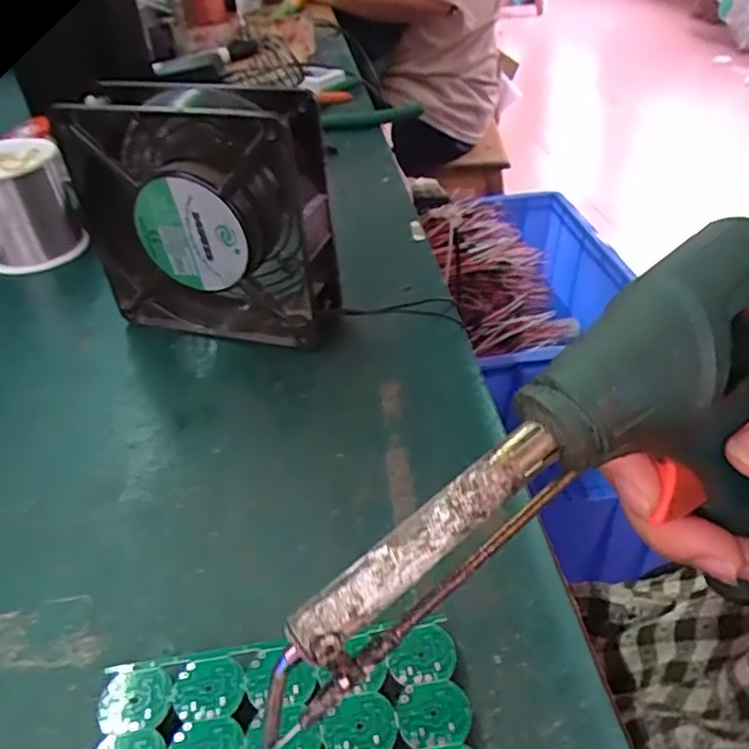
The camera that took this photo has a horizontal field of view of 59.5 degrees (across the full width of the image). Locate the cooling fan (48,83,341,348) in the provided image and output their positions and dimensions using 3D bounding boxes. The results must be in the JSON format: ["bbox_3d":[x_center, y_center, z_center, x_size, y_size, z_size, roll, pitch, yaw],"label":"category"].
[{"bbox_3d":[-0.085,-0.080,0.337,0.128,0.122,0.047,11,41,17],"label":"cooling fan"}]

